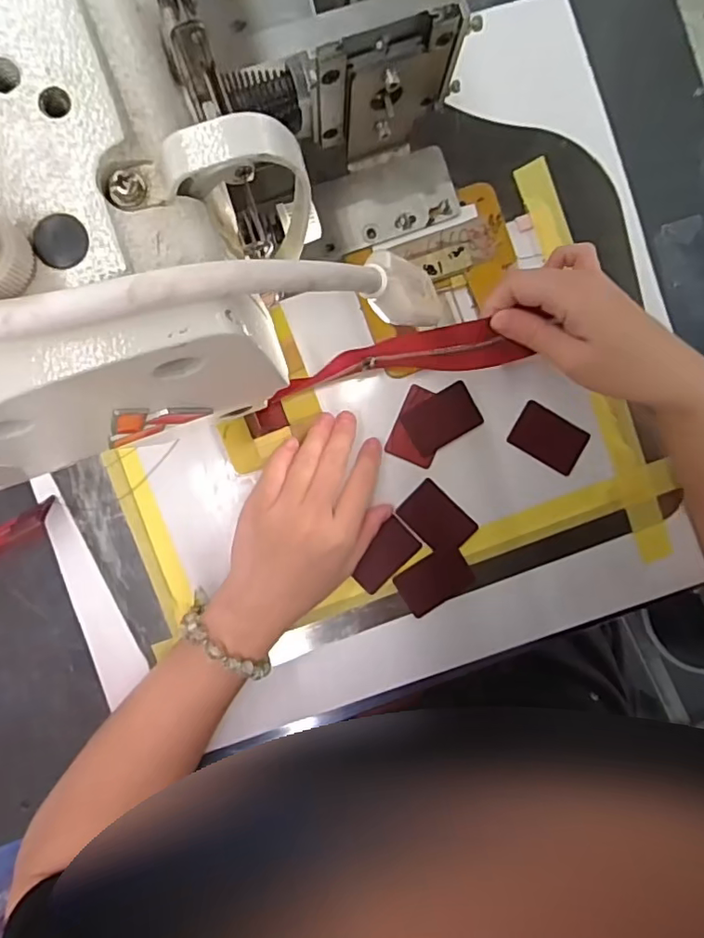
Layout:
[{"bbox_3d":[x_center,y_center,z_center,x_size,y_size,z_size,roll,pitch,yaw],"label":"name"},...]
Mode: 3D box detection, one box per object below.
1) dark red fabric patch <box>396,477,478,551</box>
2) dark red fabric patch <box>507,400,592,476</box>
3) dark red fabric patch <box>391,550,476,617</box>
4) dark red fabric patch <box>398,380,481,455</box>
[{"bbox_3d":[0.061,0.036,0.400,0.052,0.004,0.034,44,89,-2],"label":"dark red fabric patch"},{"bbox_3d":[0.141,-0.022,0.401,0.052,0.004,0.034,31,90,-2],"label":"dark red fabric patch"},{"bbox_3d":[0.059,0.080,0.401,0.051,0.004,0.035,-31,92,-1],"label":"dark red fabric patch"},{"bbox_3d":[0.065,-0.036,0.398,0.052,0.006,0.035,-30,92,-1],"label":"dark red fabric patch"}]

